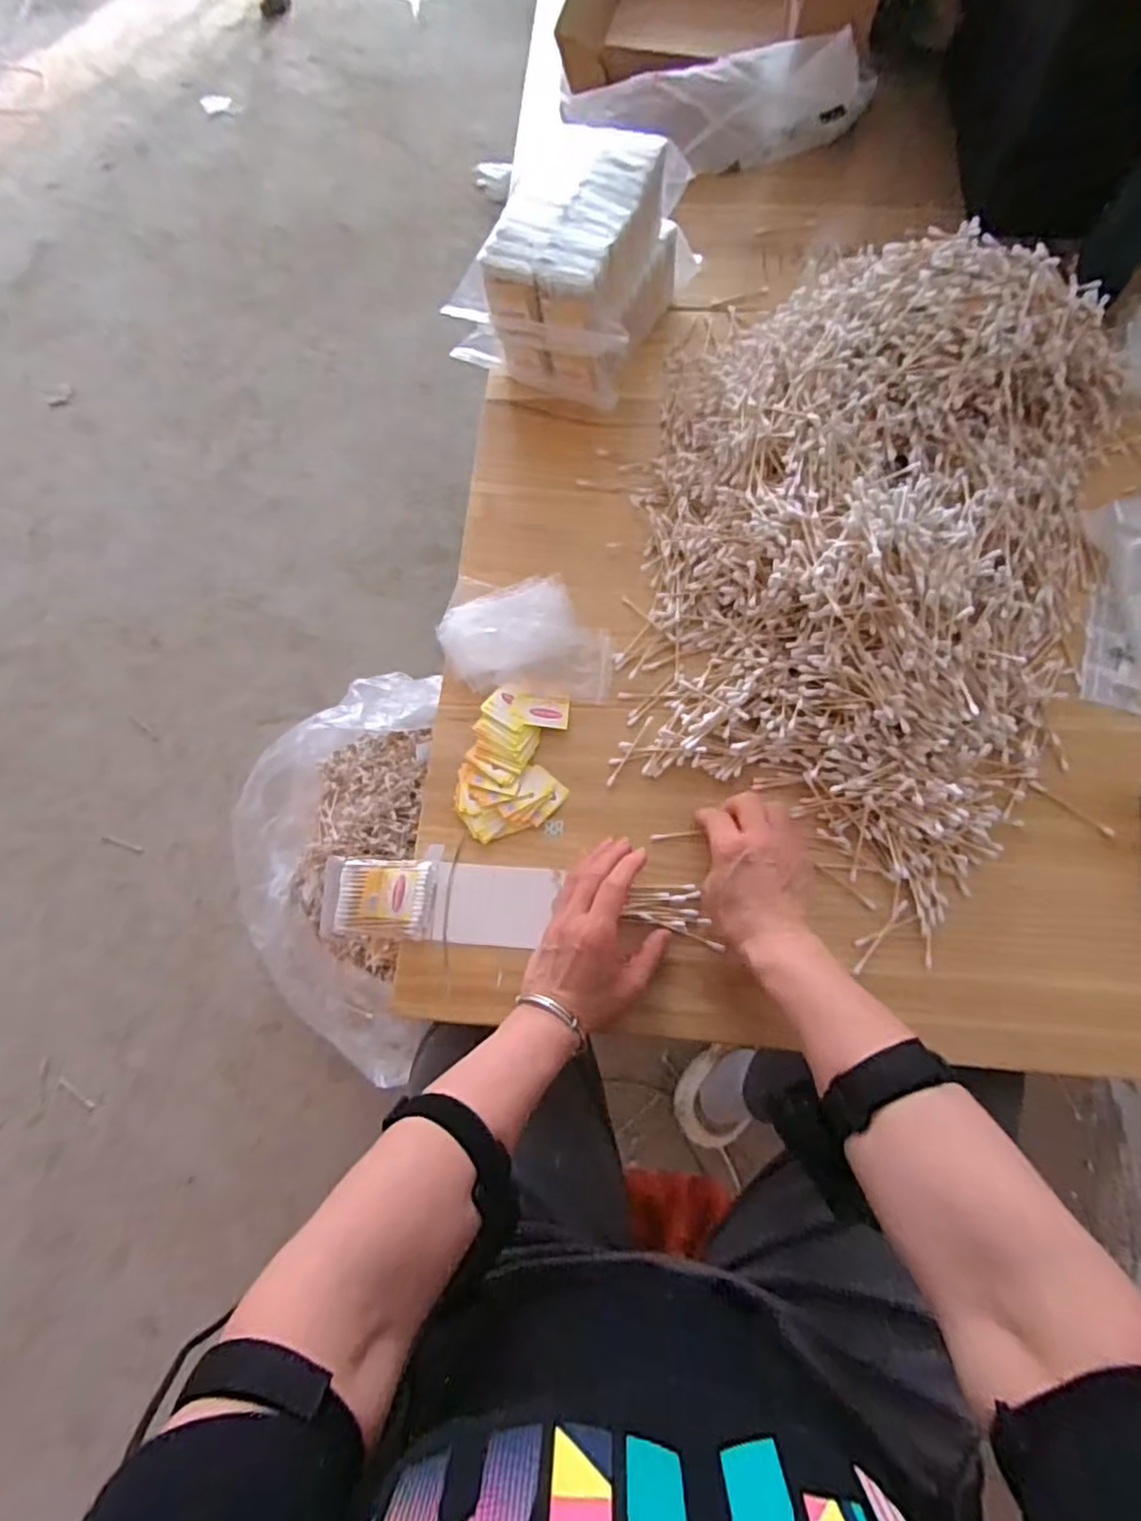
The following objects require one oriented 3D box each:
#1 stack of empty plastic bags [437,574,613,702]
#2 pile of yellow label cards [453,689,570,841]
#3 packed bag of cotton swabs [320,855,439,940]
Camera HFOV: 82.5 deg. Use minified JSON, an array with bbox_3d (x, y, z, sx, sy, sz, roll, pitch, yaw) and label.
[{"bbox_3d":[-0.039,-0.114,0.584,0.151,0.017,0.112,5,70,3],"label":"stack of empty plastic bags"},{"bbox_3d":[-0.048,0.001,0.541,0.087,0.014,0.124,2,70,2],"label":"pile of yellow label cards"},{"bbox_3d":[-0.152,0.109,0.515,0.089,0.016,0.060,2,70,2],"label":"packed bag of cotton swabs"}]

